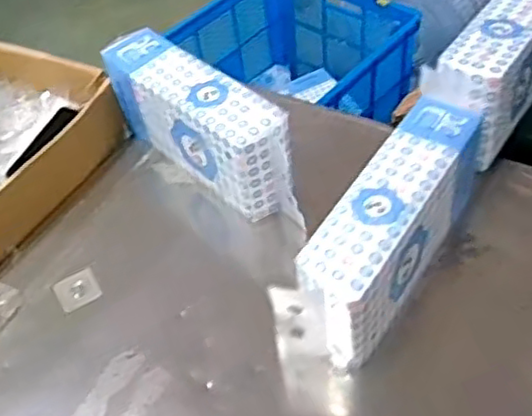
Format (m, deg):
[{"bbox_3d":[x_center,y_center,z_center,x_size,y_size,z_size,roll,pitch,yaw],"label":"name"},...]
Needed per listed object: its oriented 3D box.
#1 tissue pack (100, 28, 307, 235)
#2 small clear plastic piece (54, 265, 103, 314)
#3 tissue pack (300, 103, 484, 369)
[{"bbox_3d":[-0.102,-0.129,0.995,0.090,0.149,0.345,-37,54,-24],"label":"tissue pack"},{"bbox_3d":[-0.259,0.112,0.908,0.056,0.011,0.054,-26,50,-16],"label":"small clear plastic piece"},{"bbox_3d":[0.164,0.023,0.836,0.091,0.173,0.333,24,55,25],"label":"tissue pack"}]

